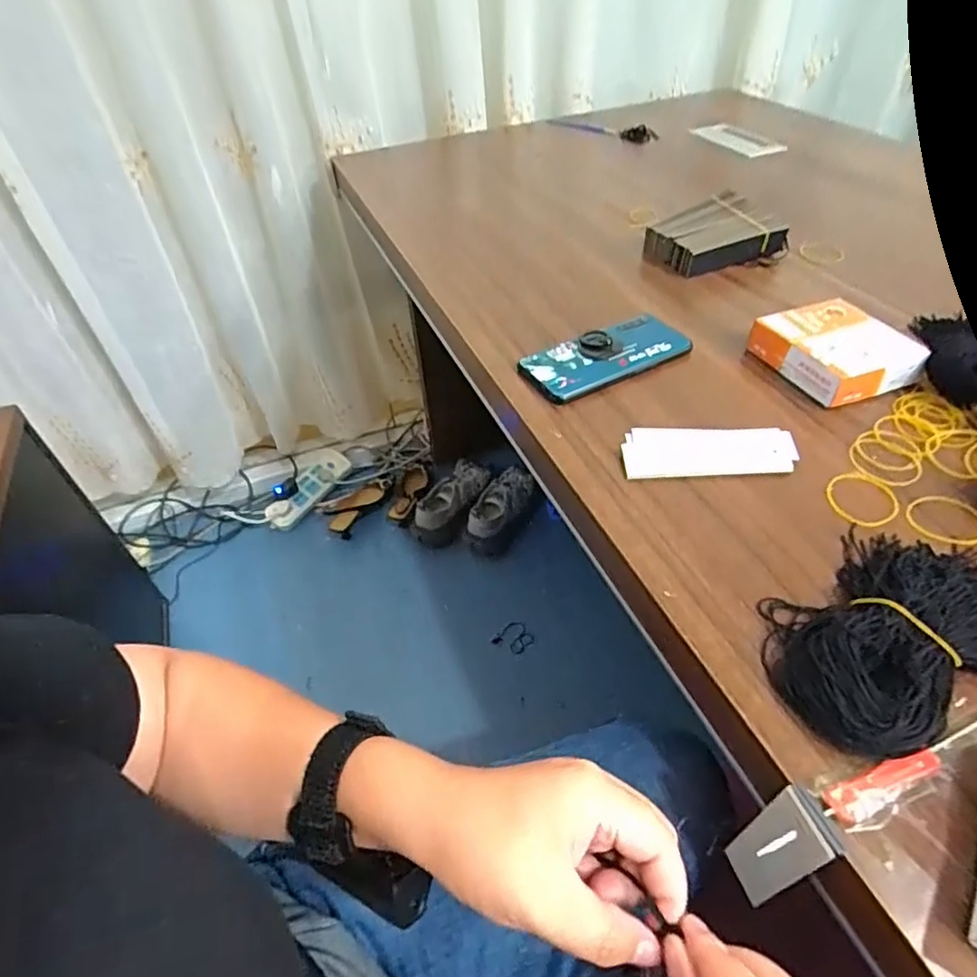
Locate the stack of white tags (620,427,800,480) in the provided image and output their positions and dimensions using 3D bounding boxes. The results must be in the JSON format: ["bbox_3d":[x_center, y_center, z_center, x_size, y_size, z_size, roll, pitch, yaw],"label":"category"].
[{"bbox_3d":[0.174,-0.029,0.468,0.133,0.013,0.053,-2,46,3],"label":"stack of white tags"}]

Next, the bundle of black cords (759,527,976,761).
[{"bbox_3d":[0.242,0.082,0.339,0.177,0.034,0.122,-30,51,-22],"label":"bundle of black cords"}]

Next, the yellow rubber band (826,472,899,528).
[{"bbox_3d":[0.274,0.007,0.431,0.054,0.004,0.047,-21,48,-15],"label":"yellow rubber band"}]

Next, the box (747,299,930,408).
[{"bbox_3d":[0.312,-0.126,0.530,0.100,0.035,0.108,-18,48,-13],"label":"box"}]

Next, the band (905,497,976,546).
[{"bbox_3d":[0.322,0.022,0.414,0.051,0.004,0.046,1,46,6],"label":"band"}]

